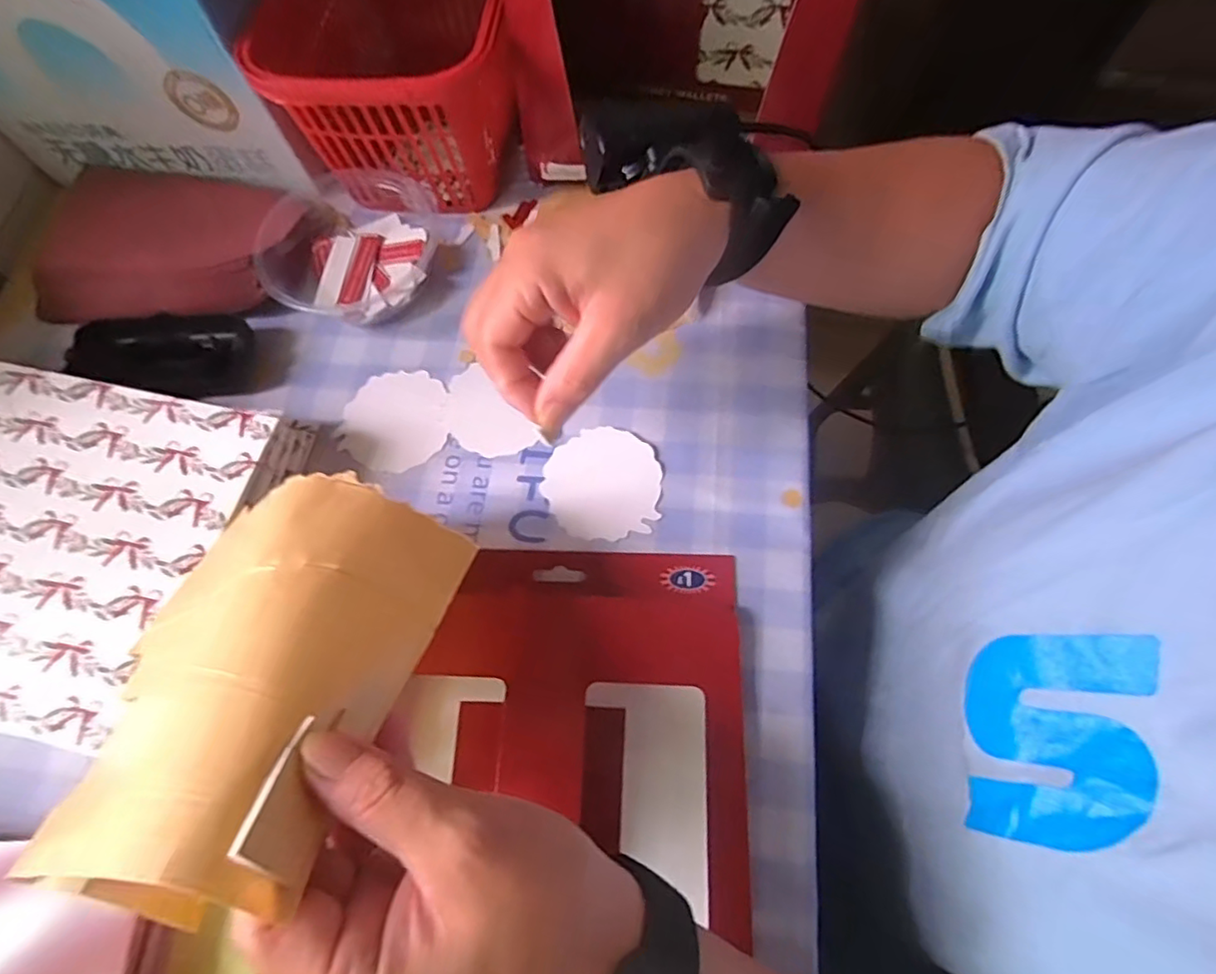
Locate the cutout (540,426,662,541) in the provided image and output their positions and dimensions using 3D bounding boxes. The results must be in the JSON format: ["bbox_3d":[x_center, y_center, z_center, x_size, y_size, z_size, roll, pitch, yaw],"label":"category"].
[{"bbox_3d":[-0.004,-0.003,0.354,0.067,0.004,0.067,-1,72,3],"label":"cutout"}]

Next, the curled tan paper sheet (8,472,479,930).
[{"bbox_3d":[-0.113,0.065,0.217,0.087,0.040,0.161,21,37,-12],"label":"curled tan paper sheet"}]

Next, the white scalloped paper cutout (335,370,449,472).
[{"bbox_3d":[-0.135,-0.043,0.377,0.065,0.005,0.066,-1,68,2],"label":"white scalloped paper cutout"}]

